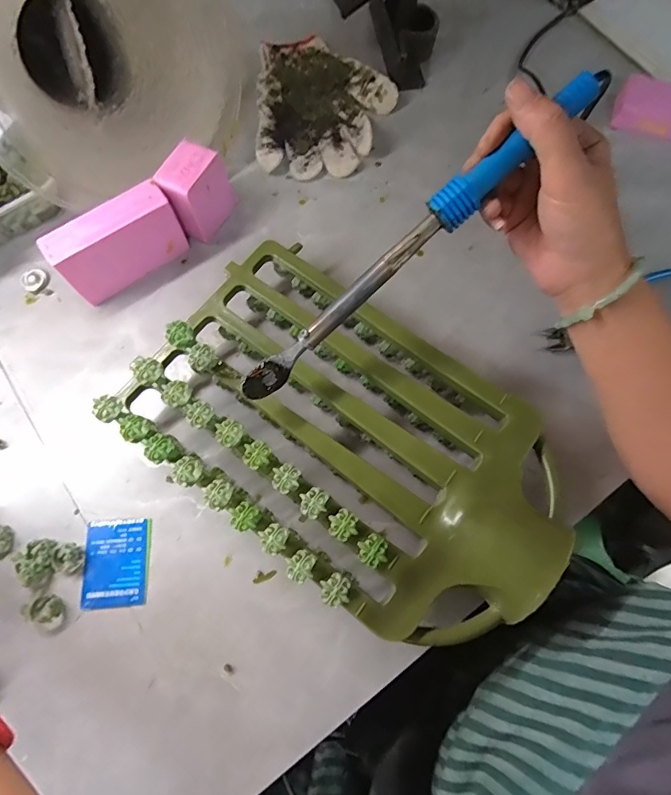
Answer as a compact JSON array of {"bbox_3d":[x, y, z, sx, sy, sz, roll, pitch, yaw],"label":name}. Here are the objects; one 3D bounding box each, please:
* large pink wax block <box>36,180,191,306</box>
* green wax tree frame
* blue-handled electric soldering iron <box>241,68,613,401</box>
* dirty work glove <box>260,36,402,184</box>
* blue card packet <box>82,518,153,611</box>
[{"bbox_3d":[-0.189,-0.134,0.405,0.107,0.078,0.028,-40,77,-13],"label":"large pink wax block"},{"bbox_3d":[0.010,0.029,0.352,0.323,0.089,0.204,36,75,10],"label":"green wax tree frame"},{"bbox_3d":[0.050,-0.099,0.301,0.299,0.025,0.022,-41,76,14],"label":"blue-handled electric soldering iron"},{"bbox_3d":[-0.010,-0.325,0.503,0.146,0.019,0.188,-2,72,-2],"label":"dirty work glove"},{"bbox_3d":[-0.172,0.130,0.357,0.051,0.004,0.065,-2,72,-2],"label":"blue card packet"}]

